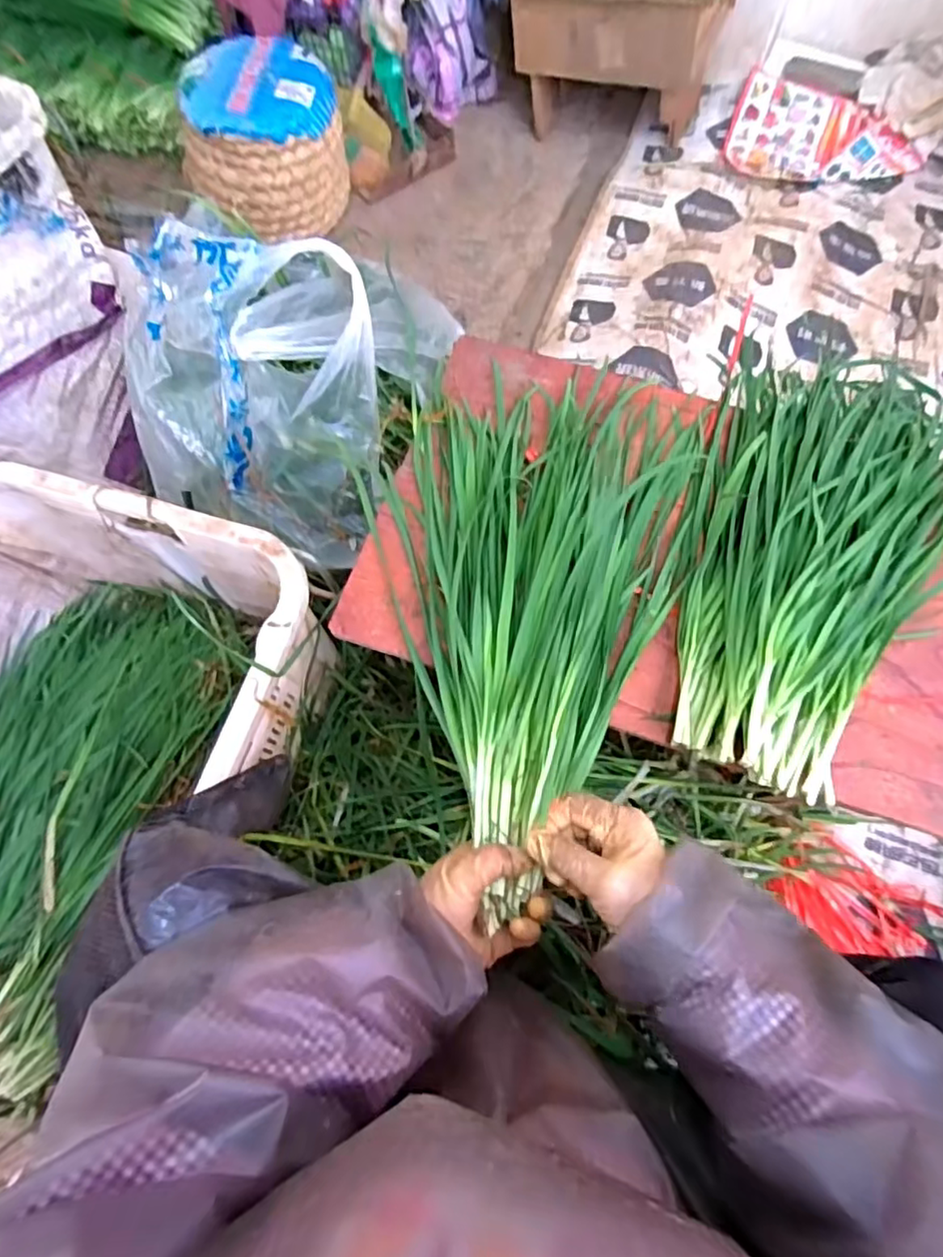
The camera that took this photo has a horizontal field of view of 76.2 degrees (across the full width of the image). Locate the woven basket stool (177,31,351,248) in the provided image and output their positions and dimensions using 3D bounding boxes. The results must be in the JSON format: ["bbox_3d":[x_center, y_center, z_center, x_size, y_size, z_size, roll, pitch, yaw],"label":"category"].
[{"bbox_3d":[-0.371,-0.860,1.077,0.275,0.202,0.229,-18,72,-5],"label":"woven basket stool"}]

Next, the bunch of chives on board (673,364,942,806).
[{"bbox_3d":[0.341,-0.070,0.560,0.249,0.065,0.453,22,73,8],"label":"bunch of chives on board"}]

